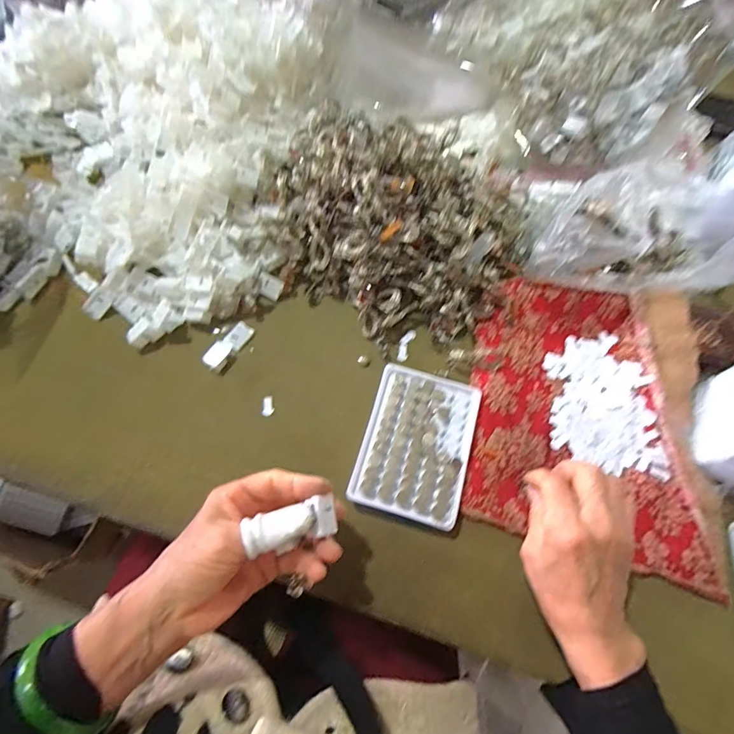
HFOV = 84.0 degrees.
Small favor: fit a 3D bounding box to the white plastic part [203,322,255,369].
[{"bbox_3d":[-0.138,-0.022,0.408,0.020,0.012,0.055,38,71,11],"label":"white plastic part"}]

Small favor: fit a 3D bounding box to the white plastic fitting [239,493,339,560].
[{"bbox_3d":[-0.050,0.111,0.283,0.058,0.029,0.024,-15,76,-5],"label":"white plastic fitting"}]

